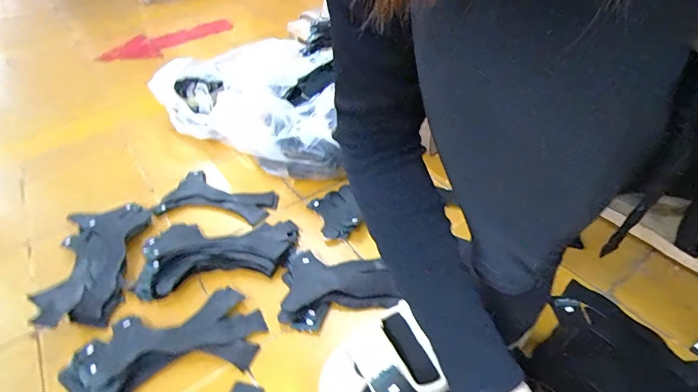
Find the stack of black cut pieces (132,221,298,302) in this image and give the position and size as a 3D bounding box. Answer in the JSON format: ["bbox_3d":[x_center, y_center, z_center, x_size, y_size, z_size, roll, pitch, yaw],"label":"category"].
[{"bbox_3d":[-0.187,0.075,0.585,0.211,0.026,0.127,-6,40,-1],"label":"stack of black cut pieces"}]

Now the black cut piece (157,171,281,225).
[{"bbox_3d":[-0.220,0.007,0.704,0.188,0.016,0.097,9,42,16],"label":"black cut piece"}]

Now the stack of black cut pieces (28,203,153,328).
[{"bbox_3d":[-0.375,0.090,0.597,0.112,0.025,0.223,-6,40,-1],"label":"stack of black cut pieces"}]

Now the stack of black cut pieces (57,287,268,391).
[{"bbox_3d":[-0.218,0.182,0.484,0.224,0.017,0.136,-17,42,-14],"label":"stack of black cut pieces"}]

